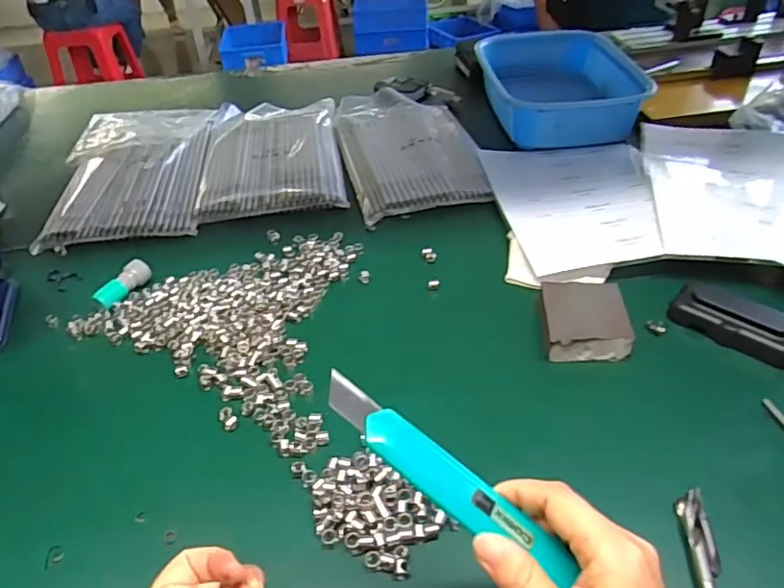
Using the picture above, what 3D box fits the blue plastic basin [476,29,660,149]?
[{"bbox_3d":[0.245,-0.312,0.867,0.208,0.067,0.294,-4,39,0],"label":"blue plastic basin"}]

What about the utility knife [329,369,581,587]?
[{"bbox_3d":[0.025,0.086,0.278,0.138,0.013,0.024,36,51,7],"label":"utility knife"}]

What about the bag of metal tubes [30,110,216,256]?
[{"bbox_3d":[-0.344,-0.172,0.775,0.179,0.035,0.314,-8,40,-5],"label":"bag of metal tubes"}]

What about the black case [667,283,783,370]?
[{"bbox_3d":[0.291,0.022,0.487,0.044,0.026,0.103,-33,48,-31],"label":"black case"}]

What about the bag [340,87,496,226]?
[{"bbox_3d":[0.022,-0.209,0.802,0.179,0.016,0.329,-10,40,-7],"label":"bag"}]

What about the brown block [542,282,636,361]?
[{"bbox_3d":[0.167,0.021,0.508,0.072,0.025,0.083,1,40,6],"label":"brown block"}]

